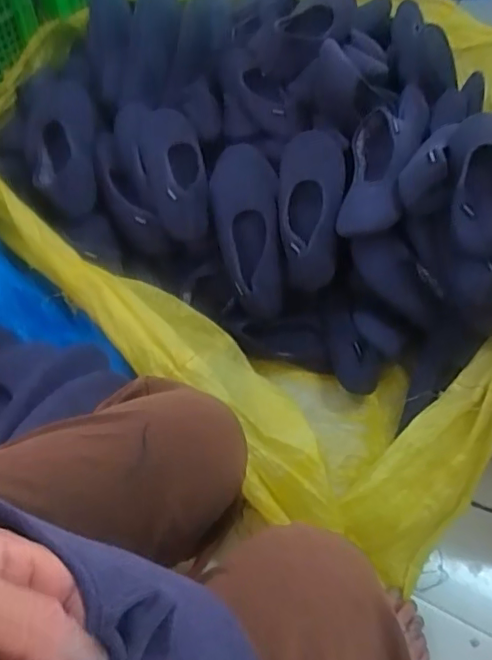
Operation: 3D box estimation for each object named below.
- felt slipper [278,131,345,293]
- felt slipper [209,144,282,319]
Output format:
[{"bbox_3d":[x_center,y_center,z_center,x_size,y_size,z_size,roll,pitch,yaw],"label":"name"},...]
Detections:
[{"bbox_3d":[0.102,-0.196,0.888,0.101,0.041,0.263,2,84,2],"label":"felt slipper"},{"bbox_3d":[0.003,-0.167,0.924,0.109,0.047,0.295,-7,80,-5],"label":"felt slipper"}]

